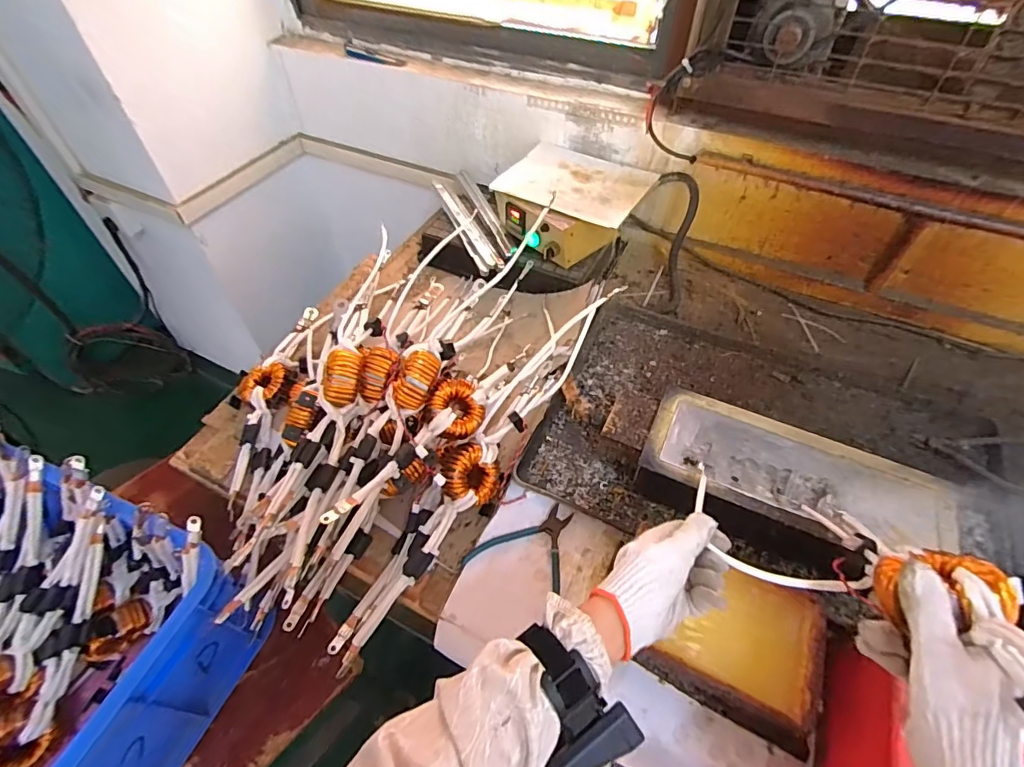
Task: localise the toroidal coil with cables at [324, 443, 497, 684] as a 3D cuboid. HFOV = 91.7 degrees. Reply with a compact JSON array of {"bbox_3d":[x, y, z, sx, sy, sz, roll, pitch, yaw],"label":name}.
[{"bbox_3d":[-0.117,0.198,0.614,0.075,0.078,0.298,29,73,22],"label":"toroidal coil with cables"}]

